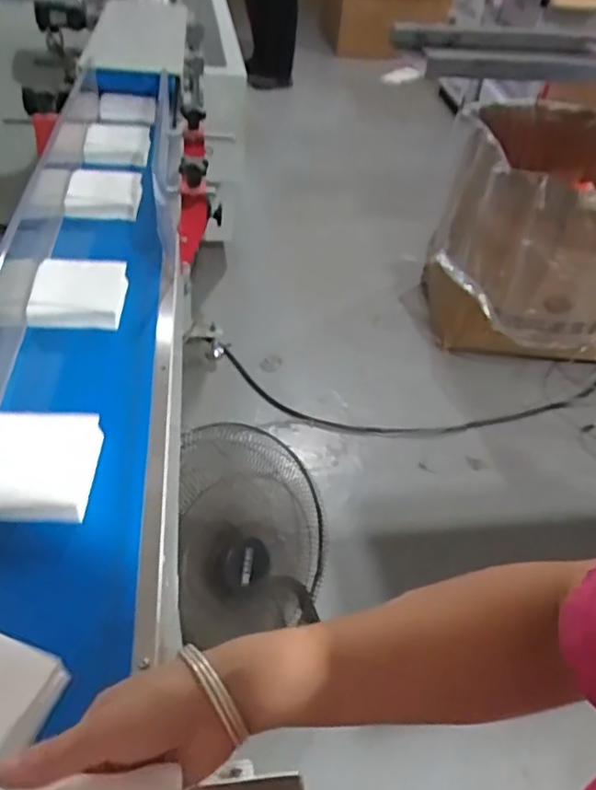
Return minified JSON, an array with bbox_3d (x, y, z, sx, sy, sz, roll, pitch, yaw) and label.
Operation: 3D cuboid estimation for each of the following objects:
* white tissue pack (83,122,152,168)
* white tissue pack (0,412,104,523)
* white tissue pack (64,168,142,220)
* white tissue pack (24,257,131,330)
[{"bbox_3d":[-0.312,-0.438,1.092,0.108,0.041,0.082,5,43,-2],"label":"white tissue pack"},{"bbox_3d":[-0.240,0.062,0.570,0.107,0.029,0.104,2,44,-6],"label":"white tissue pack"},{"bbox_3d":[-0.296,-0.312,0.965,0.102,0.019,0.130,1,44,-6],"label":"white tissue pack"},{"bbox_3d":[-0.270,-0.127,0.773,0.106,0.026,0.109,0,44,-8],"label":"white tissue pack"}]

